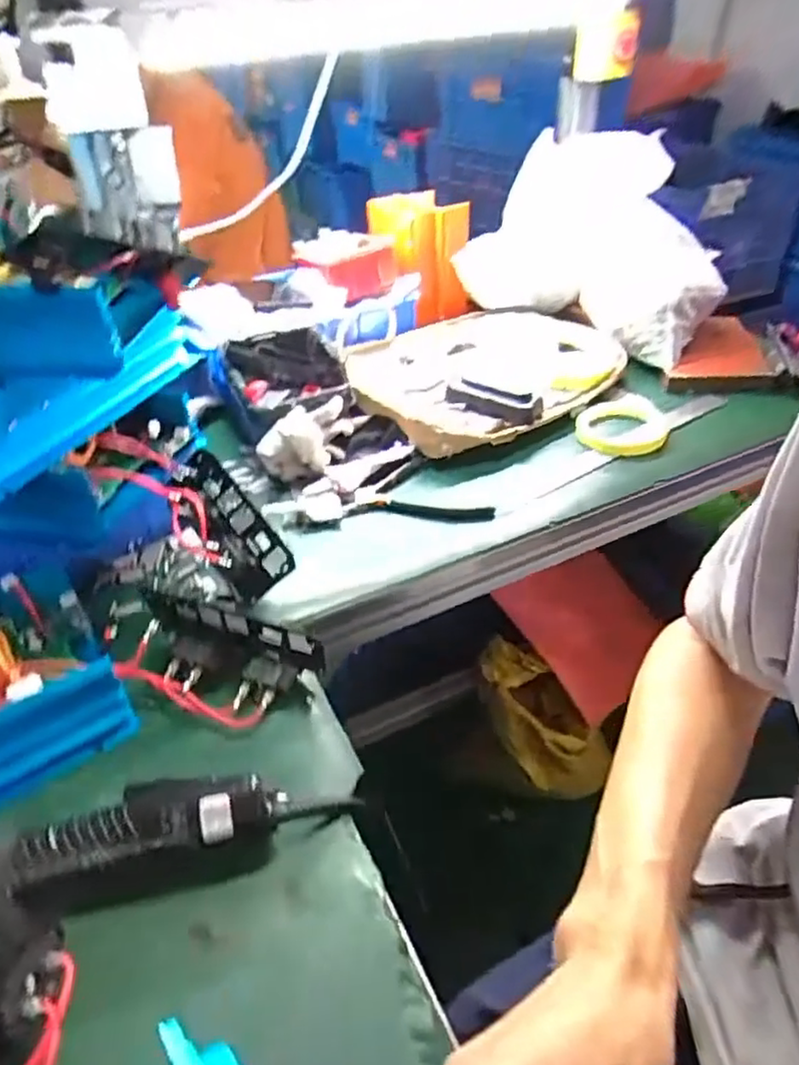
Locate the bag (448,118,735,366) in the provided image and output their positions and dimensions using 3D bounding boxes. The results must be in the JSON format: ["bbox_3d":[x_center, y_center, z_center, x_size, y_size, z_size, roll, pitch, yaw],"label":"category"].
[{"bbox_3d":[0.277,-0.392,0.886,0.219,0.201,0.327,-33,47,-31],"label":"bag"}]

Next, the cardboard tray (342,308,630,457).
[{"bbox_3d":[0.098,-0.195,0.819,0.313,0.043,0.256,-31,46,-29],"label":"cardboard tray"}]

